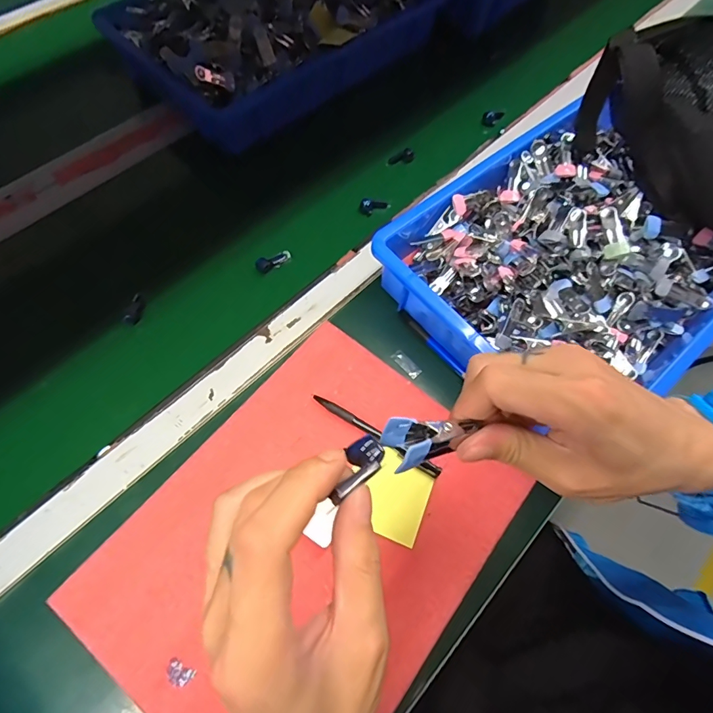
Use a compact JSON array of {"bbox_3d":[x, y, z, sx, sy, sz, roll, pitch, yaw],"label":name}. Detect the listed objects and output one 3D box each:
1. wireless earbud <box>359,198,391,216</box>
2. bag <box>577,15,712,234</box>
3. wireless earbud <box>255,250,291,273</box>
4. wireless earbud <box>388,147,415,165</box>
[{"bbox_3d":[0.023,-0.195,0.549,0.038,0.019,0.015,-28,69,-14],"label":"wireless earbud"},{"bbox_3d":[0.356,-0.230,0.446,0.128,0.121,0.234,-36,71,-17],"label":"bag"},{"bbox_3d":[-0.097,-0.113,0.507,0.044,0.013,0.015,-27,69,-14],"label":"wireless earbud"},{"bbox_3d":[0.062,-0.271,0.588,0.037,0.016,0.013,-7,62,25],"label":"wireless earbud"}]

